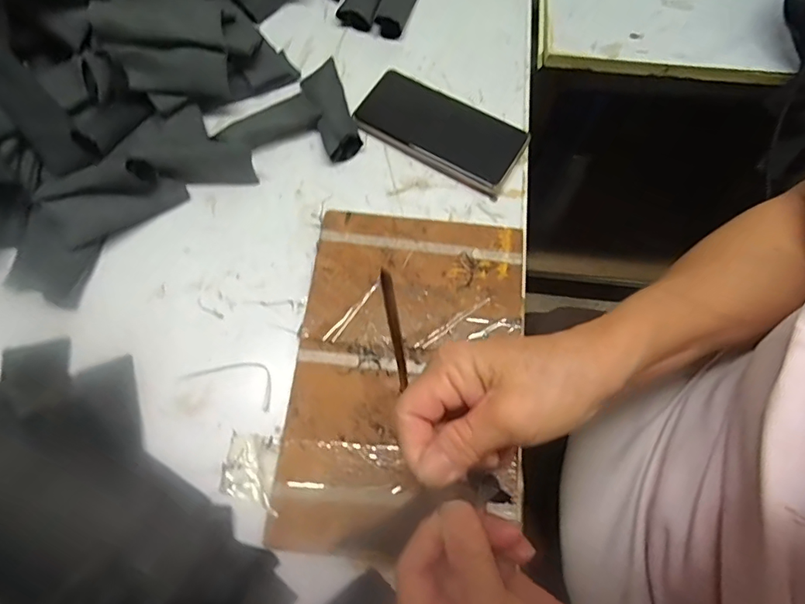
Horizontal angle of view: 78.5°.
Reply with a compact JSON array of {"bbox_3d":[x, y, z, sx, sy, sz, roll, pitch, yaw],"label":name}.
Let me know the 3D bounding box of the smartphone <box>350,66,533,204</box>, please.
[{"bbox_3d":[0.035,-0.167,0.475,0.159,0.012,0.079,31,73,11],"label":"smartphone"}]

